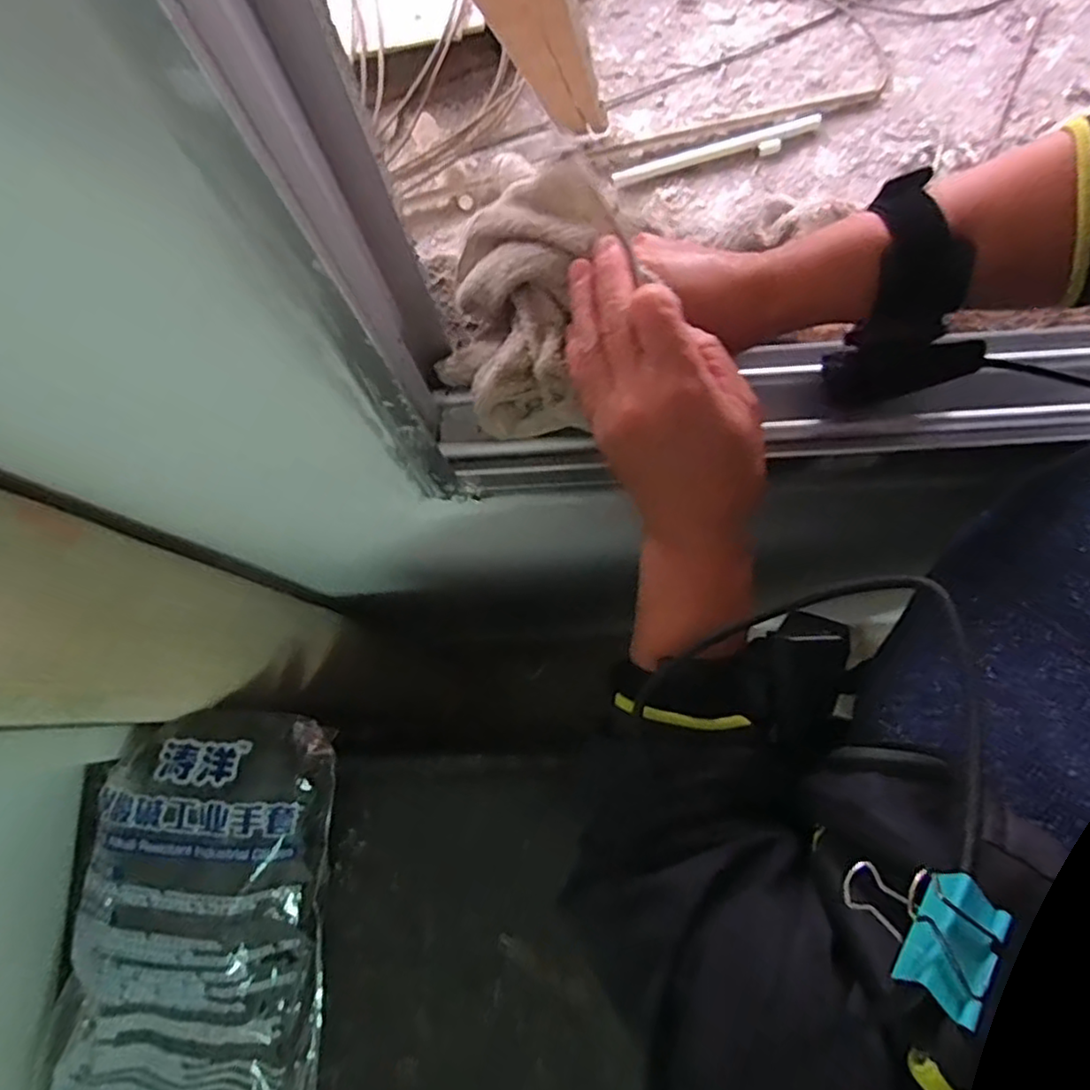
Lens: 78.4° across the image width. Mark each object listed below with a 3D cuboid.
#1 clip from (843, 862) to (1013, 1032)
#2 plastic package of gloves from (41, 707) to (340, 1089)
[{"bbox_3d":[0.099,0.098,0.174,0.040,0.014,0.031,32,80,8],"label":"clip"},{"bbox_3d":[-0.226,0.283,0.425,0.168,0.055,0.352,7,86,-2],"label":"plastic package of gloves"}]

